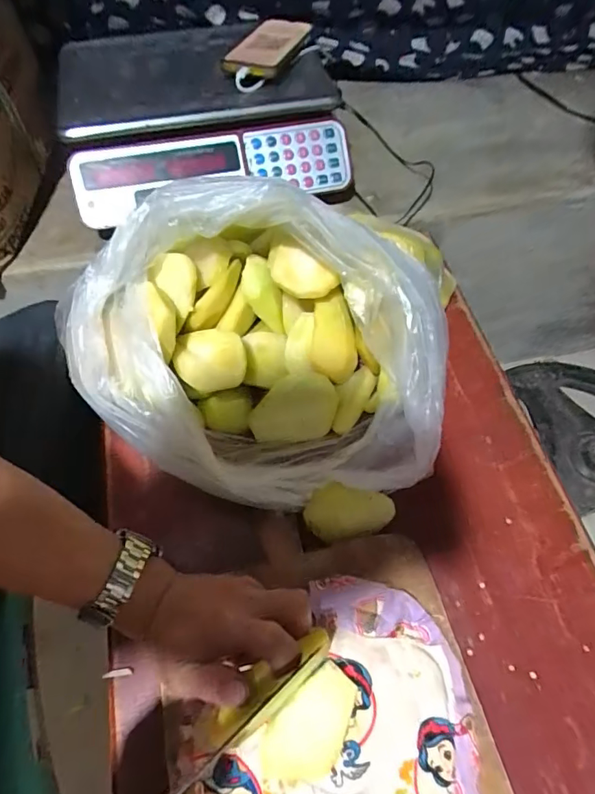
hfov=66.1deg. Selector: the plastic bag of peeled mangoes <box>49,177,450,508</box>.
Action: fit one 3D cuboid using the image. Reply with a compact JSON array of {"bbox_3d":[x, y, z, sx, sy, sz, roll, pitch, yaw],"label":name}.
[{"bbox_3d":[-0.026,-0.050,0.427,0.328,0.179,0.262,20,63,11],"label":"plastic bag of peeled mangoes"}]

